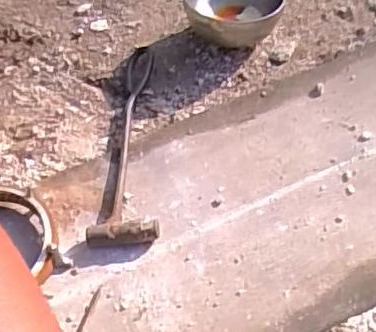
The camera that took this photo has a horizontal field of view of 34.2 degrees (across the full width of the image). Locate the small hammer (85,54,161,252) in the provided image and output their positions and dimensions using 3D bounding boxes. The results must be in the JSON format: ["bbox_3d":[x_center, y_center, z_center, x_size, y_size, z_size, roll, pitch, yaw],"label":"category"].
[{"bbox_3d":[-0.074,-0.035,0.720,0.074,0.026,0.301,-5,53,3],"label":"small hammer"}]

